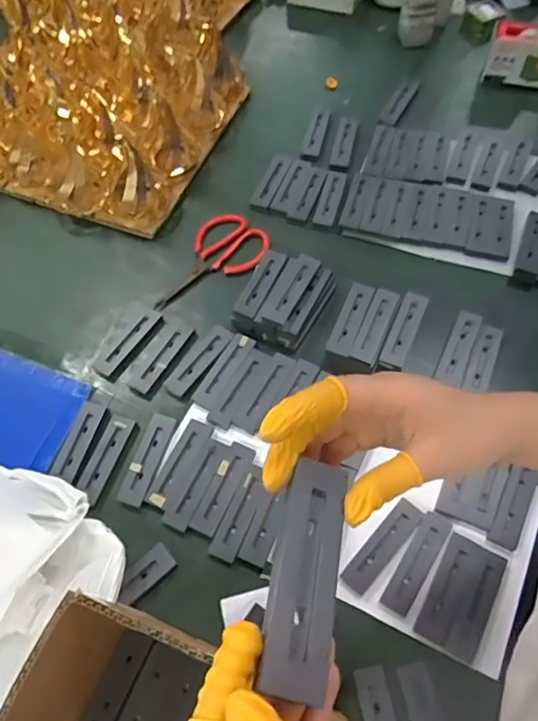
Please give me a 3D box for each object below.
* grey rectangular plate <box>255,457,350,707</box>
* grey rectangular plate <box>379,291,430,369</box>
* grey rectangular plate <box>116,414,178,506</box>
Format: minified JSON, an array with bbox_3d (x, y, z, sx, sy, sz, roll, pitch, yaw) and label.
[{"bbox_3d":[0.018,0.101,0.270,0.032,0.011,0.105,9,55,6],"label":"grey rectangular plate"},{"bbox_3d":[0.170,-0.039,0.705,0.029,0.013,0.101,21,64,13],"label":"grey rectangular plate"},{"bbox_3d":[-0.142,0.114,0.661,0.033,0.007,0.110,15,62,10],"label":"grey rectangular plate"}]

